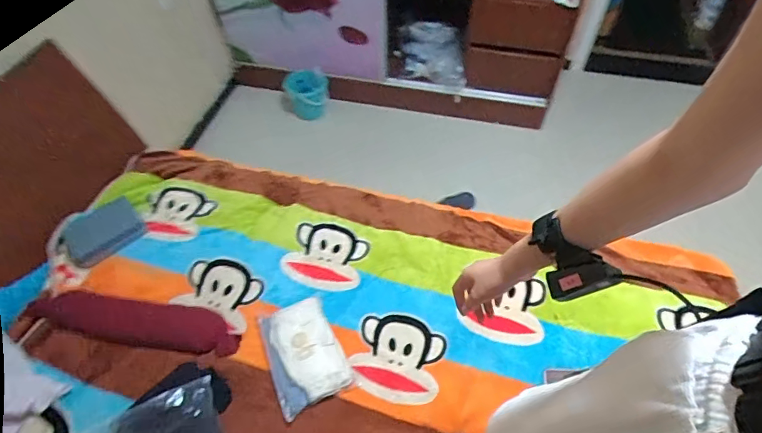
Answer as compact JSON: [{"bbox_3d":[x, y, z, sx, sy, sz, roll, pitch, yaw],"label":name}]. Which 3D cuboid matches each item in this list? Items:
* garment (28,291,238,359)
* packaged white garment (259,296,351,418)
[{"bbox_3d":[-0.713,0.309,1.366,0.590,0.082,0.130,11,53,-8],"label":"garment"},{"bbox_3d":[-0.220,0.374,1.300,0.203,0.074,0.295,-23,56,-14],"label":"packaged white garment"}]

